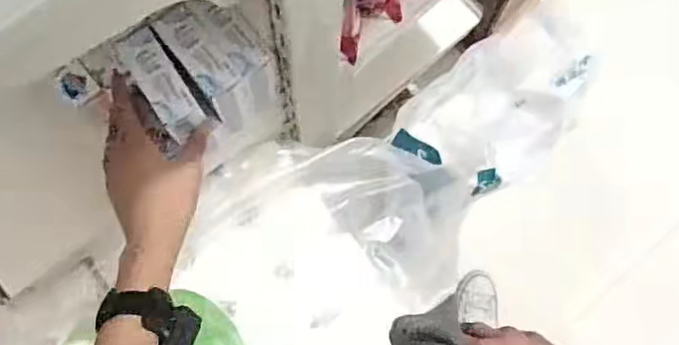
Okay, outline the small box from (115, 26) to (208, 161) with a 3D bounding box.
[{"bbox_3d":[-0.163,-0.078,0.547,0.044,0.019,0.099,-31,93,-9],"label":"small box"}]

